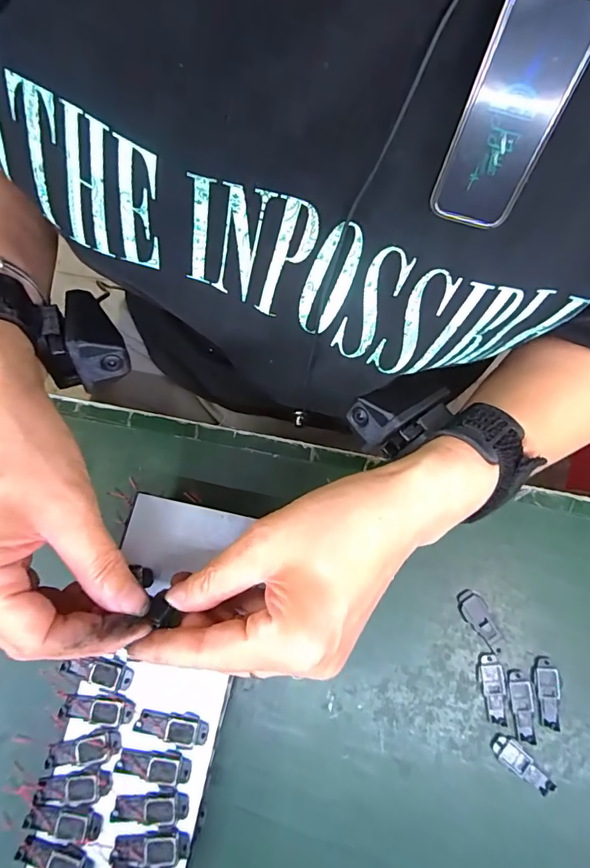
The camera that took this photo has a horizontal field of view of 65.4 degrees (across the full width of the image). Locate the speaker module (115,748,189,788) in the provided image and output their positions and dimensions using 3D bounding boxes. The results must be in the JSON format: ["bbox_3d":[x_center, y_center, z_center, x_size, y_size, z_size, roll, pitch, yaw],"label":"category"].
[{"bbox_3d":[-0.076,0.179,0.245,0.040,0.004,0.016,3,75,1],"label":"speaker module"}]

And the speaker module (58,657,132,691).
[{"bbox_3d":[-0.110,0.132,0.257,0.038,0.004,0.014,16,76,5],"label":"speaker module"}]

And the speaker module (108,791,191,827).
[{"bbox_3d":[-0.076,0.197,0.241,0.040,0.004,0.014,-5,75,-1],"label":"speaker module"}]

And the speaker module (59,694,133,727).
[{"bbox_3d":[-0.110,0.152,0.253,0.040,0.004,0.014,5,75,2],"label":"speaker module"}]

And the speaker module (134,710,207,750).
[{"bbox_3d":[-0.067,0.160,0.250,0.038,0.006,0.015,13,76,4],"label":"speaker module"}]

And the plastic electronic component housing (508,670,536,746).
[{"bbox_3d":[0.141,0.169,0.284,0.013,0.004,0.041,-4,75,0],"label":"plastic electronic component housing"}]

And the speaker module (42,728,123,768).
[{"bbox_3d":[-0.114,0.171,0.247,0.041,0.004,0.015,-15,76,-3],"label":"speaker module"}]

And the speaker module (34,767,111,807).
[{"bbox_3d":[-0.118,0.189,0.243,0.040,0.004,0.015,-9,75,-2],"label":"speaker module"}]

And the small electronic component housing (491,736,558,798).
[{"bbox_3d":[0.138,0.200,0.277,0.039,0.004,0.014,42,80,10],"label":"small electronic component housing"}]

